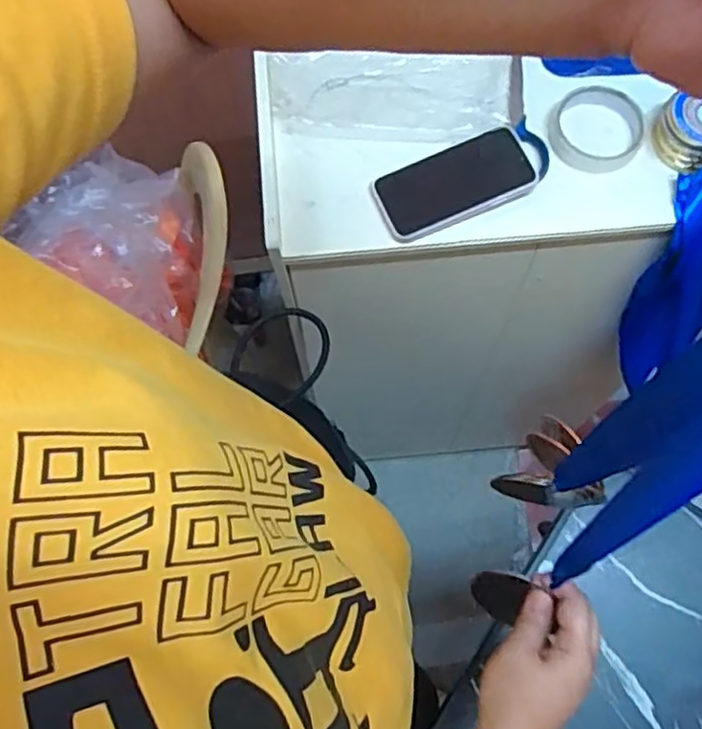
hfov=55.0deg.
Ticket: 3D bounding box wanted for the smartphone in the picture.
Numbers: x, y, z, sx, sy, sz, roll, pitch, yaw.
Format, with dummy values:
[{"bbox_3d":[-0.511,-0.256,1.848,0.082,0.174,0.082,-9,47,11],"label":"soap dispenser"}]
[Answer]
[{"bbox_3d":[0.096,-0.167,0.619,0.142,0.014,0.070,-22,71,-6],"label":"smartphone"}]

